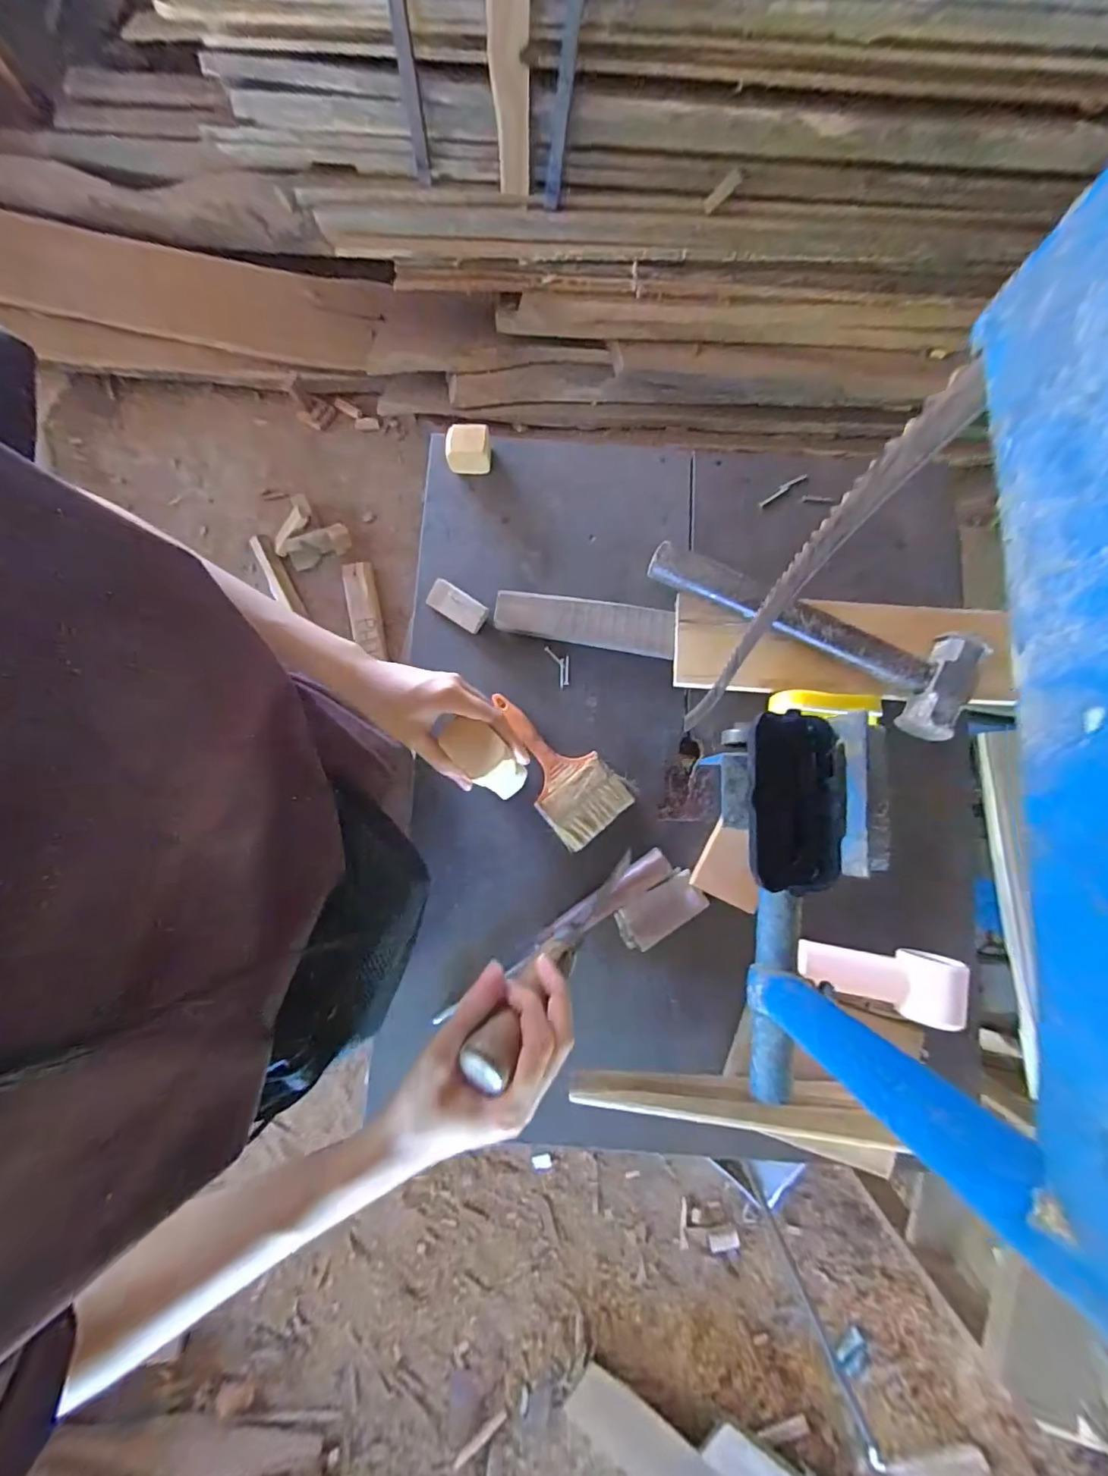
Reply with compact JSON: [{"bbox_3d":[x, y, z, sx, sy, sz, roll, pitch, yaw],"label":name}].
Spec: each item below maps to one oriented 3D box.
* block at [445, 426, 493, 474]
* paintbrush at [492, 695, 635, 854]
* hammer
[{"bbox_3d":[-0.100,-0.336,0.615,0.051,0.044,0.029,-4,83,-1],"label":"block"},{"bbox_3d":[-0.004,0.028,0.592,0.088,0.013,0.185,-40,85,-5],"label":"paintbrush"},{"bbox_3d":[0.264,-0.112,0.560,0.347,0.035,0.101,23,83,3],"label":"hammer"}]

